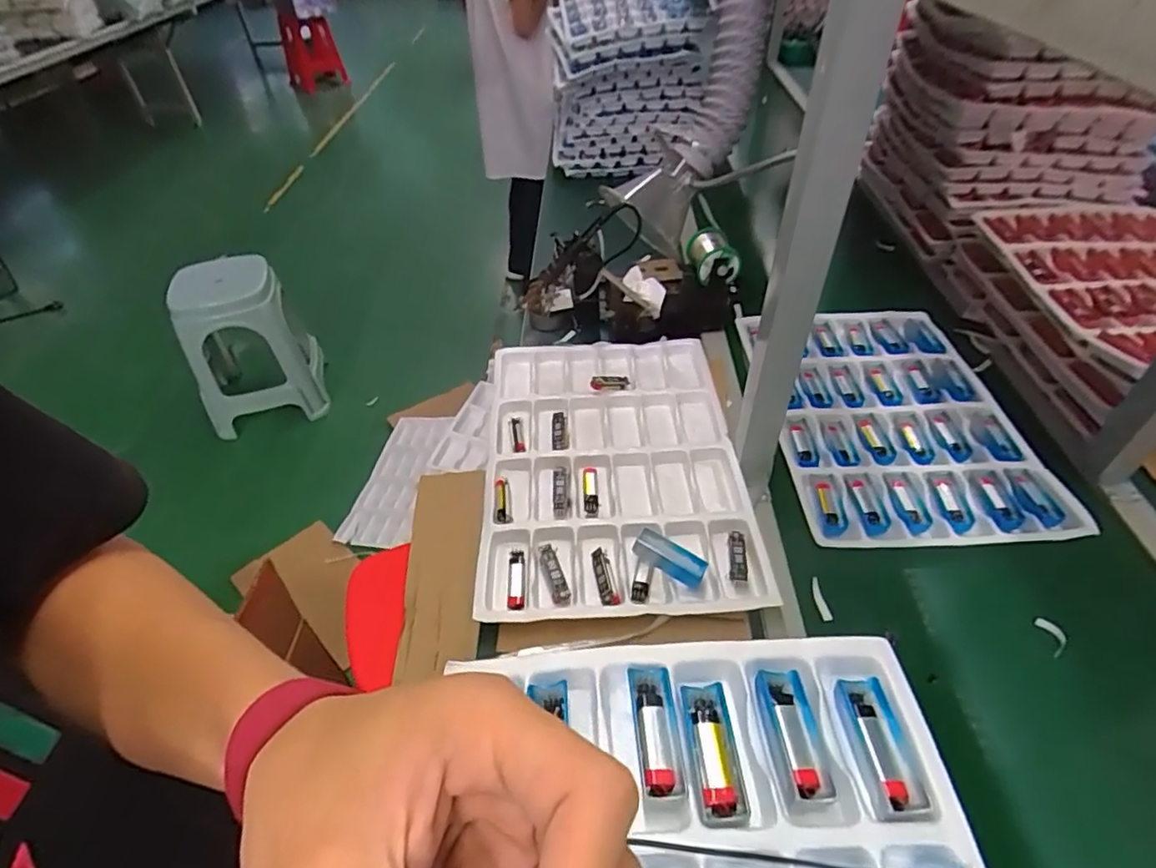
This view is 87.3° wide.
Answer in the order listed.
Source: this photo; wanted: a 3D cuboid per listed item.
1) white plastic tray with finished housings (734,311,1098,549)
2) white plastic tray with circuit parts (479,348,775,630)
[{"bbox_3d":[0.426,-0.039,0.844,0.308,0.017,0.448,-1,43,1],"label":"white plastic tray with finished housings"},{"bbox_3d":[0.041,0.034,0.791,0.315,0.045,0.454,-3,45,0],"label":"white plastic tray with circuit parts"}]

